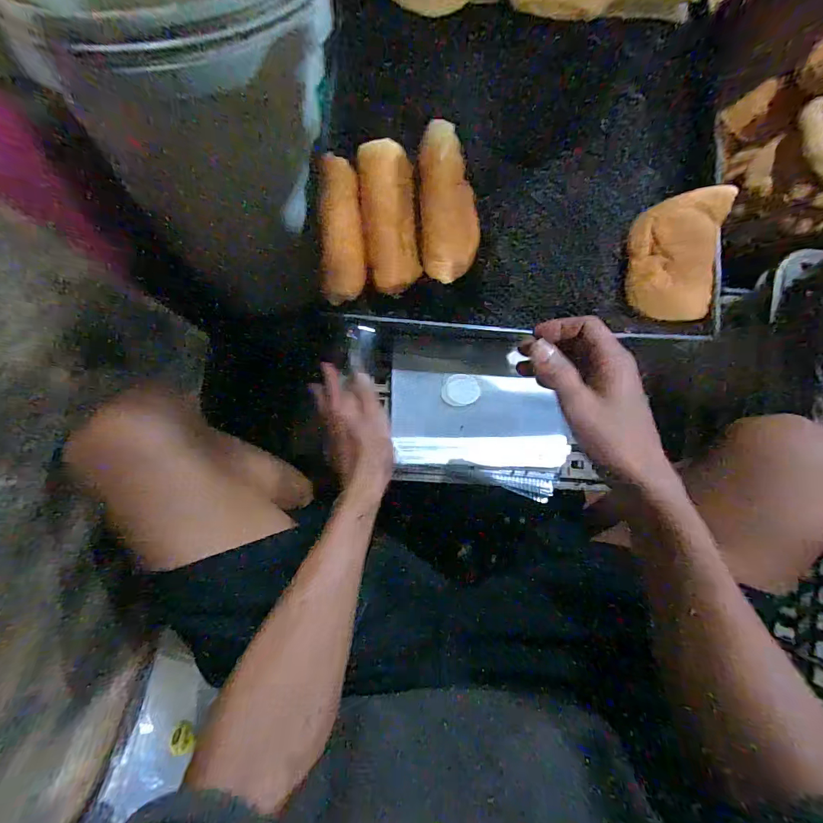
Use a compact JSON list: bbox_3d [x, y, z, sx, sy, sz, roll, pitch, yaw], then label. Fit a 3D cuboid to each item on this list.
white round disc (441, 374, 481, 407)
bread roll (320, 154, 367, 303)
[{"bbox_3d":[0.060,-0.026,0.499,0.045,0.006,0.038,-5,83,-1],"label":"white round disc"},{"bbox_3d":[-0.071,-0.184,0.433,0.046,0.032,0.135,0,101,-1],"label":"bread roll"}]

